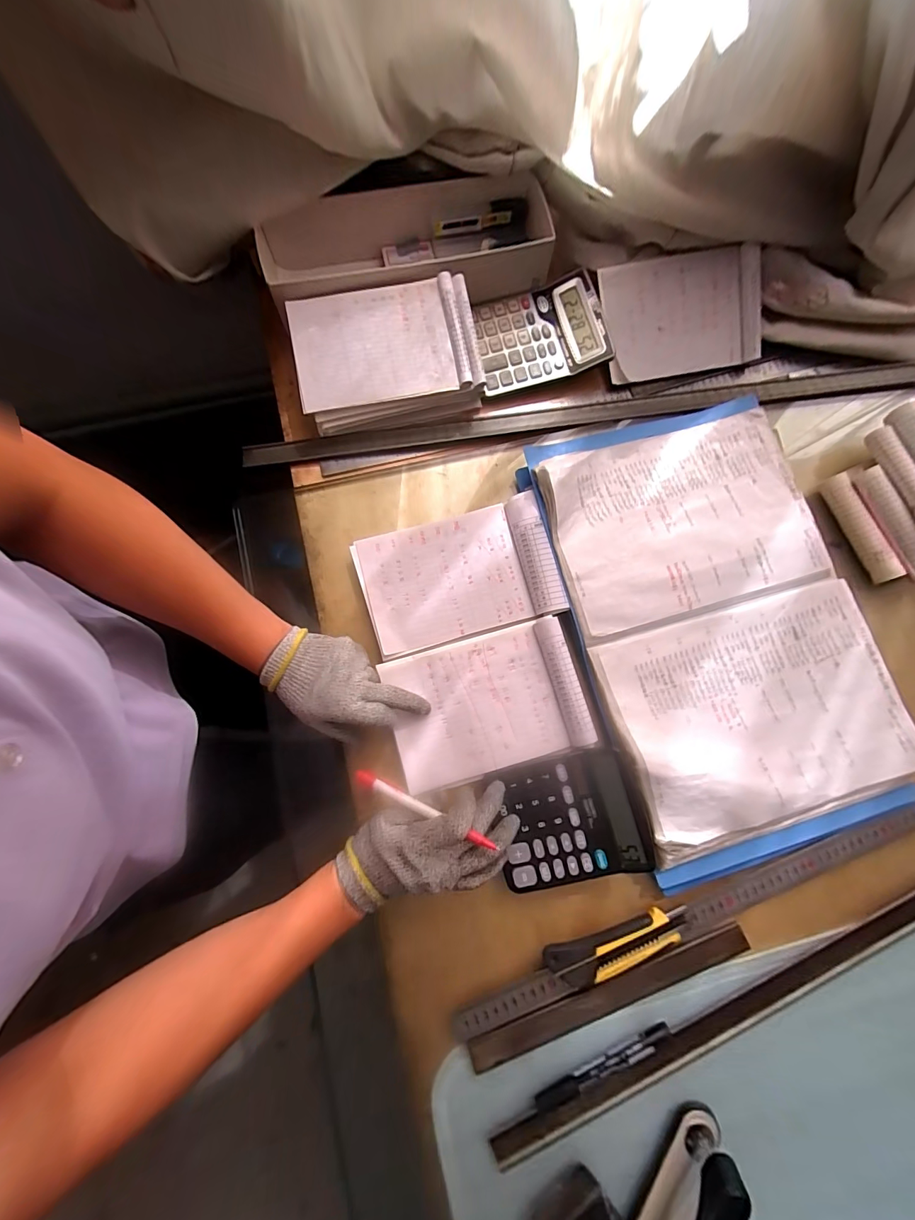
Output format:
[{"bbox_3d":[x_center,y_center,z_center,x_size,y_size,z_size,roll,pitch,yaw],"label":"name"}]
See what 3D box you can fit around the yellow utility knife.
[{"bbox_3d":[0.155,0.327,0.395,0.140,0.021,0.035,-15,80,-4],"label":"yellow utility knife"}]

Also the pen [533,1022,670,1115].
[{"bbox_3d":[0.137,0.428,0.381,0.137,0.014,0.017,-25,81,-6],"label":"pen"}]

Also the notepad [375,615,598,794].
[{"bbox_3d":[0.029,0.097,0.423,0.194,0.019,0.138,-16,80,-4],"label":"notepad"}]

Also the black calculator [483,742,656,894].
[{"bbox_3d":[0.108,0.204,0.398,0.133,0.023,0.116,-12,80,-3],"label":"black calculator"}]

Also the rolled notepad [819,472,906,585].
[{"bbox_3d":[0.486,-0.098,0.493,0.024,0.033,0.136,-19,81,-5],"label":"rolled notepad"}]

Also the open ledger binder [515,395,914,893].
[{"bbox_3d":[0.287,0.005,0.457,0.313,0.046,0.488,-15,80,-4],"label":"open ledger binder"}]

